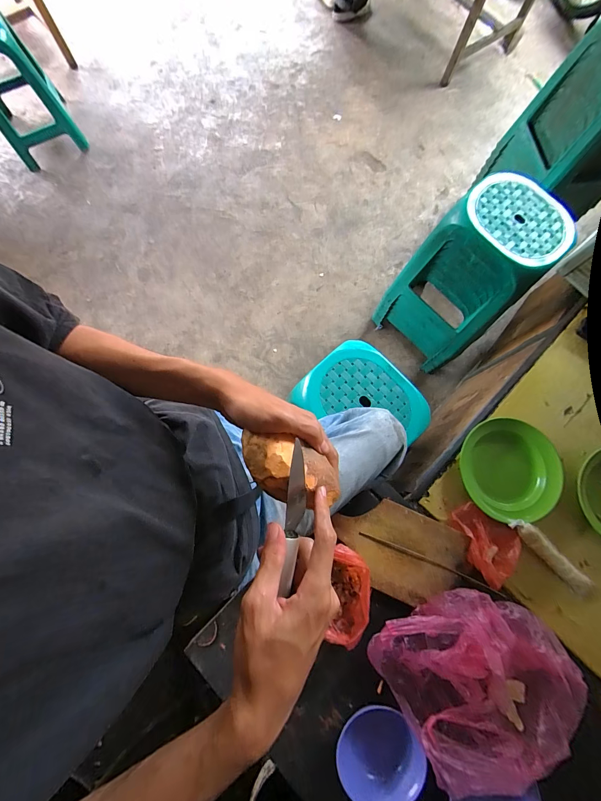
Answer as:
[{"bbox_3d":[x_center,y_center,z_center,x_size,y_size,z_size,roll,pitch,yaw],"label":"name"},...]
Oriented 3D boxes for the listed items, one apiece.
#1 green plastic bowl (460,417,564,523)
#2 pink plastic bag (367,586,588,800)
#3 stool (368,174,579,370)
[{"bbox_3d":[0.441,0.141,0.683,0.180,0.043,0.200,1,78,-1],"label":"green plastic bowl"},{"bbox_3d":[0.310,0.472,0.559,0.307,0.094,0.299,-26,80,-5],"label":"pink plastic bag"},{"bbox_3d":[0.553,-0.422,1.188,0.373,0.611,0.331,33,81,6],"label":"stool"}]

